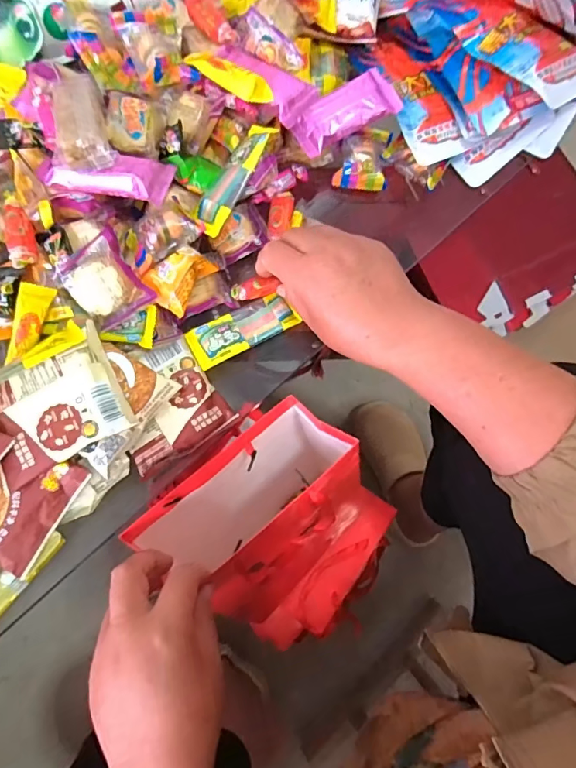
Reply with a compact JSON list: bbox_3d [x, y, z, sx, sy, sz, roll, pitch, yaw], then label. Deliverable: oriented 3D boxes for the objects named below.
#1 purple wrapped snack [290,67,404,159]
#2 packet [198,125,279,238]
[{"bbox_3d":[0.050,-0.240,0.390,0.094,0.015,0.038,-30,80,-6],"label":"purple wrapped snack"},{"bbox_3d":[-0.041,-0.165,0.357,0.032,0.017,0.100,28,92,20],"label":"packet"}]

